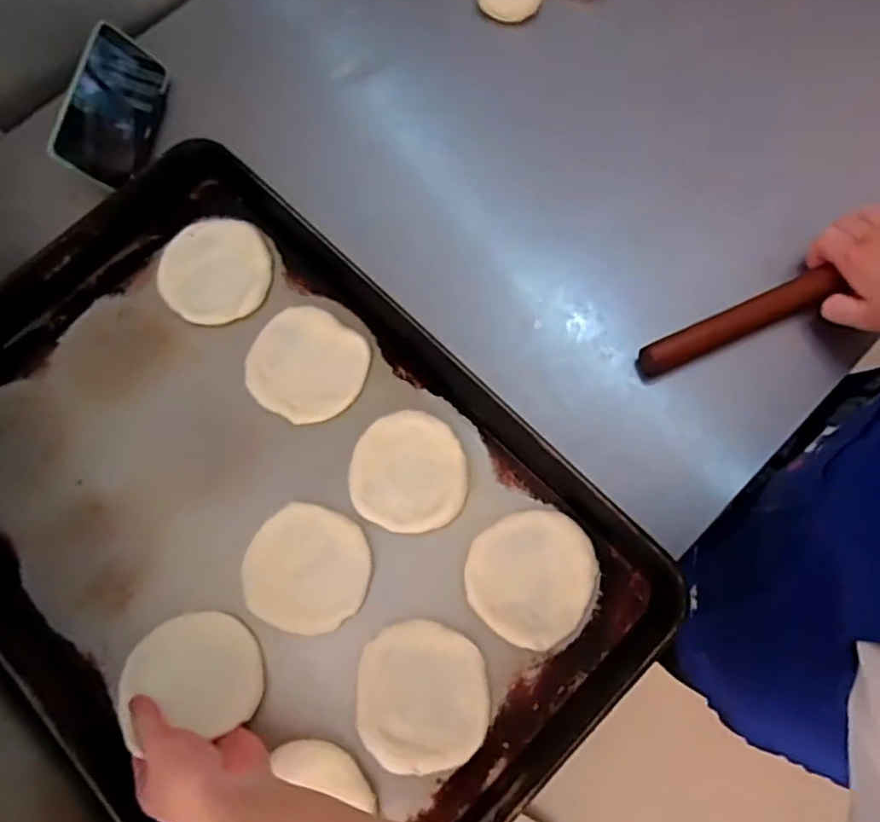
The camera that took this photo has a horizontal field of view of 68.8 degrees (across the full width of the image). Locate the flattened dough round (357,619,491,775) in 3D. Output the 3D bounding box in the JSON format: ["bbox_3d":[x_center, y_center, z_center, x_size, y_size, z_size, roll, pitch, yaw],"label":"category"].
[{"bbox_3d":[-0.013,0.215,0.487,0.096,0.009,0.102,-1,70,4],"label":"flattened dough round"}]

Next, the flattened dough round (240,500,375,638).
[{"bbox_3d":[-0.107,0.128,0.521,0.099,0.005,0.095,-1,70,4],"label":"flattened dough round"}]

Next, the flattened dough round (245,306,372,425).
[{"bbox_3d":[-0.117,-0.041,0.569,0.101,0.010,0.097,-1,70,4],"label":"flattened dough round"}]

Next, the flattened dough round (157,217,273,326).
[{"bbox_3d":[-0.207,-0.132,0.599,0.098,0.014,0.102,-1,70,4],"label":"flattened dough round"}]

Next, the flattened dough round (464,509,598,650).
[{"bbox_3d":[0.073,0.129,0.510,0.095,0.011,0.100,-1,70,4],"label":"flattened dough round"}]

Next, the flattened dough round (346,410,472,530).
[{"bbox_3d":[-0.026,0.050,0.538,0.095,0.010,0.096,-1,70,4],"label":"flattened dough round"}]

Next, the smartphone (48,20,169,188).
[{"bbox_3d":[-0.329,-0.306,0.653,0.013,0.086,0.161,-6,68,40],"label":"smartphone"}]

